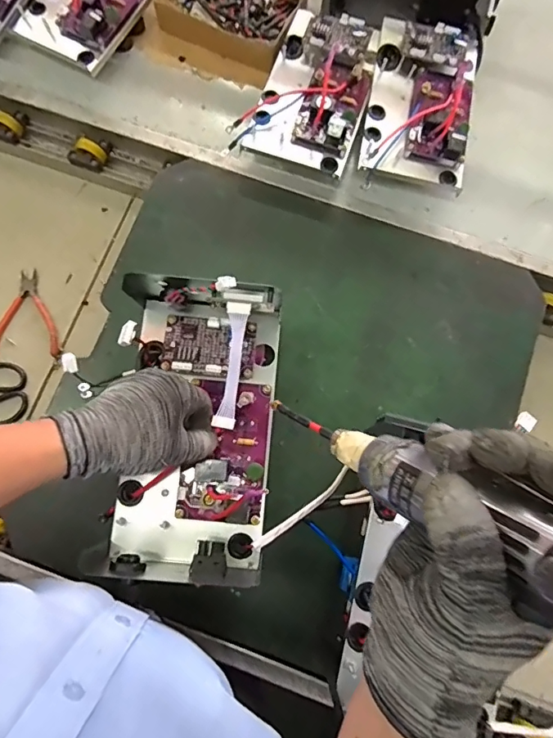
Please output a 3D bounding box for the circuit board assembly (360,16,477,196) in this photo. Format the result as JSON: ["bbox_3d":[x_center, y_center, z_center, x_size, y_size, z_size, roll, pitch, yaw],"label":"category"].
[{"bbox_3d":[0.207,-0.369,0.696,0.153,0.076,0.267,10,78,1],"label":"circuit board assembly"}]

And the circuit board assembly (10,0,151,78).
[{"bbox_3d":[-0.274,-0.581,0.747,0.157,0.075,0.247,31,79,6],"label":"circuit board assembly"}]

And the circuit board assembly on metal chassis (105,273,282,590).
[{"bbox_3d":[-0.080,0.057,0.471,0.146,0.097,0.270,5,76,0],"label":"circuit board assembly on metal chassis"}]

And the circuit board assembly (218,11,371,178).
[{"bbox_3d":[0.053,-0.405,0.696,0.161,0.101,0.236,20,78,3],"label":"circuit board assembly"}]

